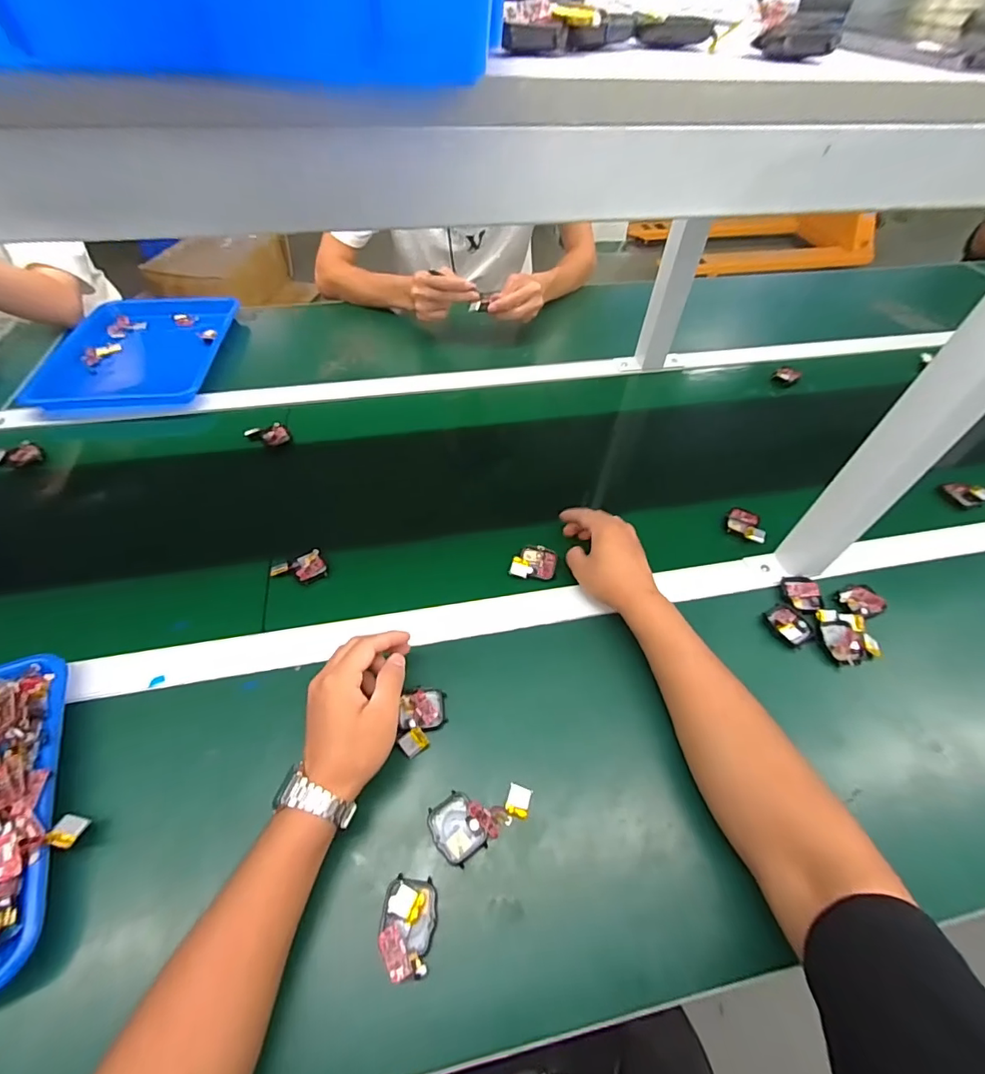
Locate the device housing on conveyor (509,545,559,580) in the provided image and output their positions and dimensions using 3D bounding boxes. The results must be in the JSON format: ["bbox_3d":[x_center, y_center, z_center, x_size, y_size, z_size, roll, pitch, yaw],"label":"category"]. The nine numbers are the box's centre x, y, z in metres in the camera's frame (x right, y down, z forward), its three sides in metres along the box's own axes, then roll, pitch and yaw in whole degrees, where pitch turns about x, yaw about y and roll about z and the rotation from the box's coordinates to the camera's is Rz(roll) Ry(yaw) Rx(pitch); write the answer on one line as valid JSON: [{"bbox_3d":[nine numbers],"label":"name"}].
[{"bbox_3d":[0.049,0.029,0.545,0.051,0.007,0.041,10,52,7],"label":"device housing on conveyor"}]

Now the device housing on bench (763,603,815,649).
[{"bbox_3d":[0.317,0.094,0.506,0.036,0.012,0.046,-21,55,-18],"label":"device housing on bench"}]

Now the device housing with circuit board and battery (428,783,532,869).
[{"bbox_3d":[-0.010,0.226,0.391,0.081,0.012,0.047,-27,57,-21],"label":"device housing with circuit board and battery"}]

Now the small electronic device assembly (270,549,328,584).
[{"bbox_3d":[-0.219,0.038,0.539,0.057,0.010,0.039,-26,57,-21],"label":"small electronic device assembly"}]

